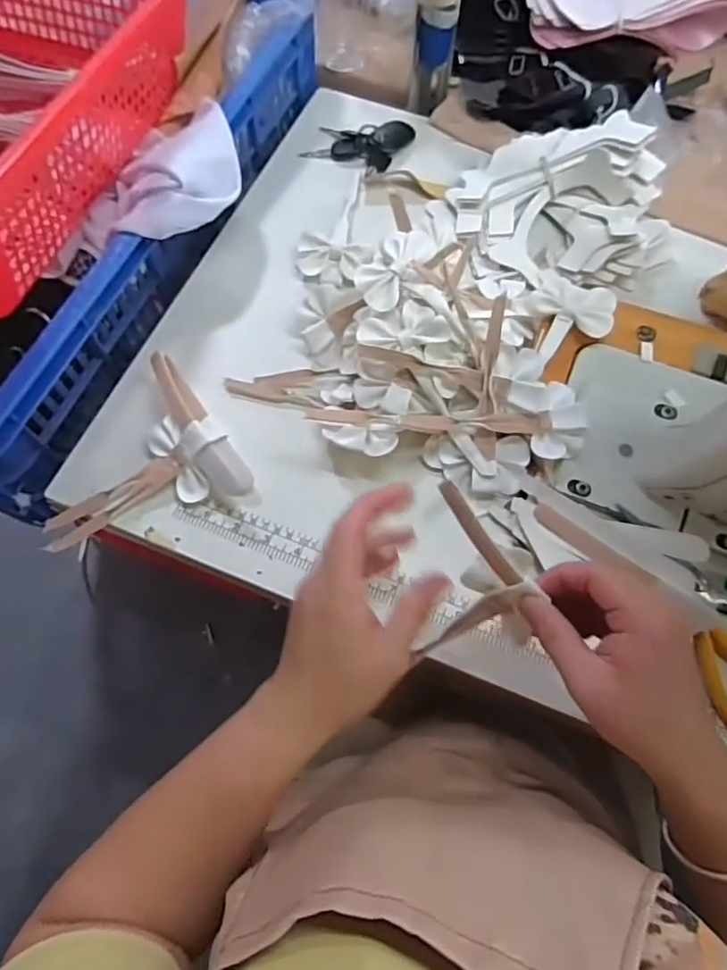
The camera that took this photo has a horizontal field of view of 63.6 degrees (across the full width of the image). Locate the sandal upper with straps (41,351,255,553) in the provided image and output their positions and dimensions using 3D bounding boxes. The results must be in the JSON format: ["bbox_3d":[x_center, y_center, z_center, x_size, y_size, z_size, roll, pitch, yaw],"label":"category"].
[{"bbox_3d":[-0.180,-0.031,0.457,0.154,0.035,0.127,-19,70,-8],"label":"sandal upper with straps"}]

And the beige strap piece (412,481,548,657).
[{"bbox_3d":[0.045,0.057,0.351,0.084,0.024,0.085,-39,110,11],"label":"beige strap piece"}]

